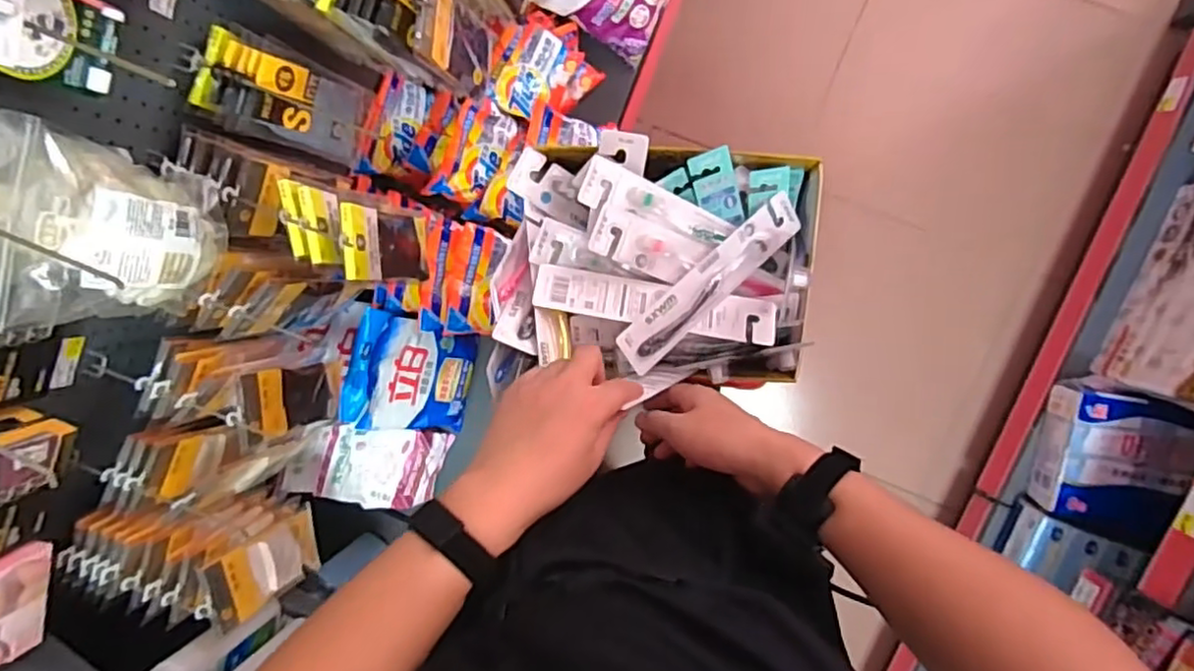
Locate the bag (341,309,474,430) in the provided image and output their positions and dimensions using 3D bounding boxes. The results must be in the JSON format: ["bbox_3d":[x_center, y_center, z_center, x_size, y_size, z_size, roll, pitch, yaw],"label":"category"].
[{"bbox_3d":[-0.367,0.073,1.301,0.233,0.060,0.219,9,101,-37],"label":"bag"}]

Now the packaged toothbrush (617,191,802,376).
[{"bbox_3d":[0.118,-0.057,0.669,0.242,0.019,0.046,-42,88,-14],"label":"packaged toothbrush"}]

